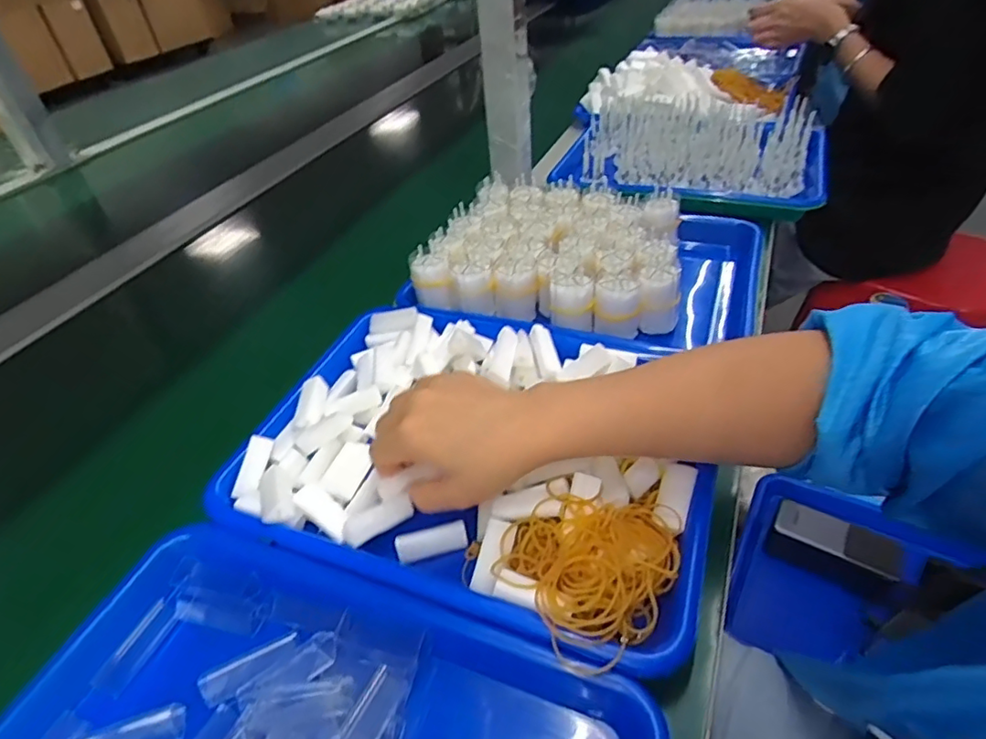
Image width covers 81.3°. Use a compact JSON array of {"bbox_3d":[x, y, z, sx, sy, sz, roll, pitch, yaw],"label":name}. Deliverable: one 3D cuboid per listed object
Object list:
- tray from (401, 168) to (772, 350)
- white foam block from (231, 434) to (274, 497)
[{"bbox_3d":[0.099,-0.105,0.590,0.335,0.085,0.245,7,43,15],"label":"tray"},{"bbox_3d":[-0.173,0.070,0.416,0.016,0.009,0.045,8,68,16],"label":"white foam block"}]

